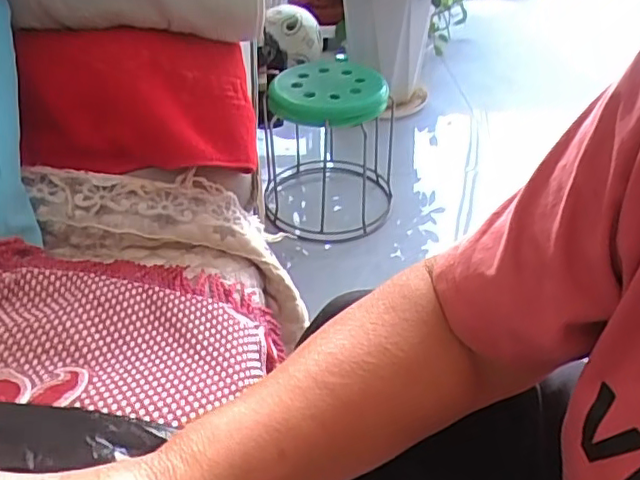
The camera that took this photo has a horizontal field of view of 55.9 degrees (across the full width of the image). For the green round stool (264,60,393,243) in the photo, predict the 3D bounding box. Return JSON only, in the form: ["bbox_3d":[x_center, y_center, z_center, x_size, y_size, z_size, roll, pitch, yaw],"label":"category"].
[{"bbox_3d":[0.011,-0.199,1.243,0.267,0.299,0.331,3,39,4],"label":"green round stool"}]

